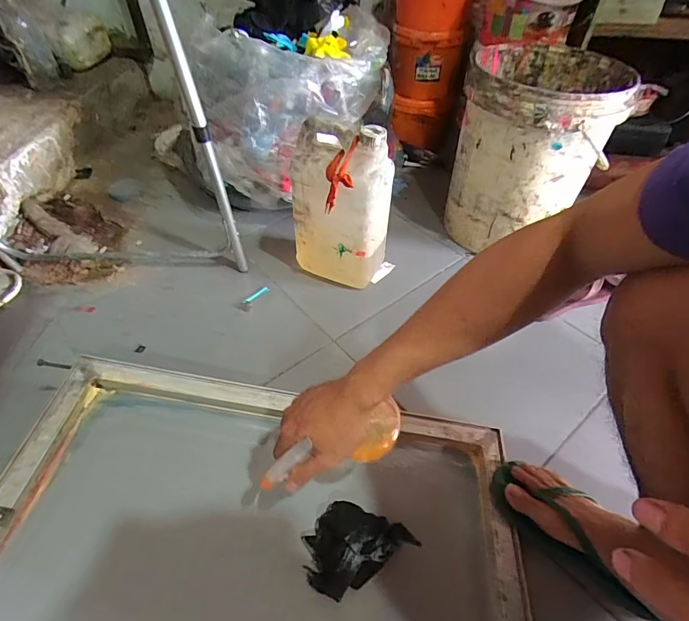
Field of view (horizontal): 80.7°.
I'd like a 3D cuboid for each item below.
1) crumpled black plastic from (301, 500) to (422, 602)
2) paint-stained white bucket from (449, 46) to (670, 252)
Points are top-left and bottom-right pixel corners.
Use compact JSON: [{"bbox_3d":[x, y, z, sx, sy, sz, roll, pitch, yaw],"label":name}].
[{"bbox_3d":[0.008,0.293,0.520,0.131,0.035,0.103,-27,53,-23],"label":"crumpled black plastic"},{"bbox_3d":[0.409,-0.354,0.927,0.299,0.357,0.329,18,50,14],"label":"paint-stained white bucket"}]

